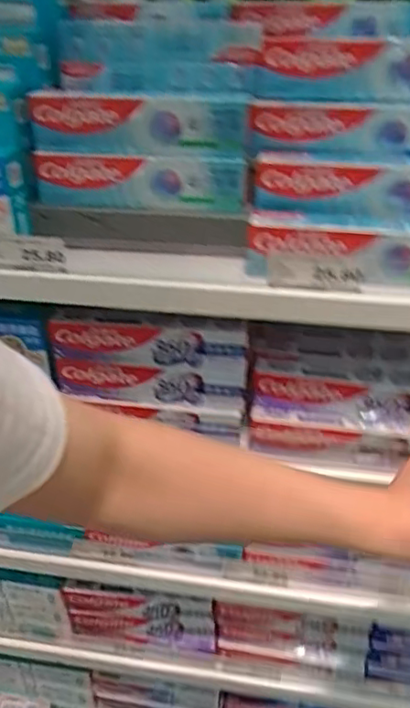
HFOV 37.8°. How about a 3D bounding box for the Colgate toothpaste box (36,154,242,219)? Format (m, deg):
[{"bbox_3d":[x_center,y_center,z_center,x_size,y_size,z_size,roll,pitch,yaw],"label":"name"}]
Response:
[{"bbox_3d":[-0.075,-0.188,0.655,0.236,0.056,0.031,7,32,12],"label":"Colgate toothpaste box"}]

